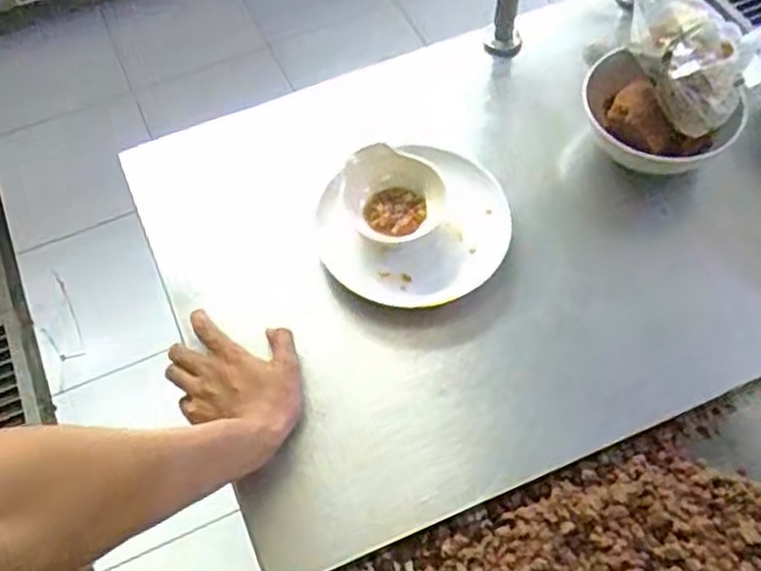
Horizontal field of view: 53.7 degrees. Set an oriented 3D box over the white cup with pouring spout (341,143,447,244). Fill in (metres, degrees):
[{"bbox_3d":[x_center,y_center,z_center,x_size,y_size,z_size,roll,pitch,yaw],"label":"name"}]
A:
[{"bbox_3d":[0.013,-0.094,0.766,0.105,0.048,0.087,-1,60,2],"label":"white cup with pouring spout"}]

